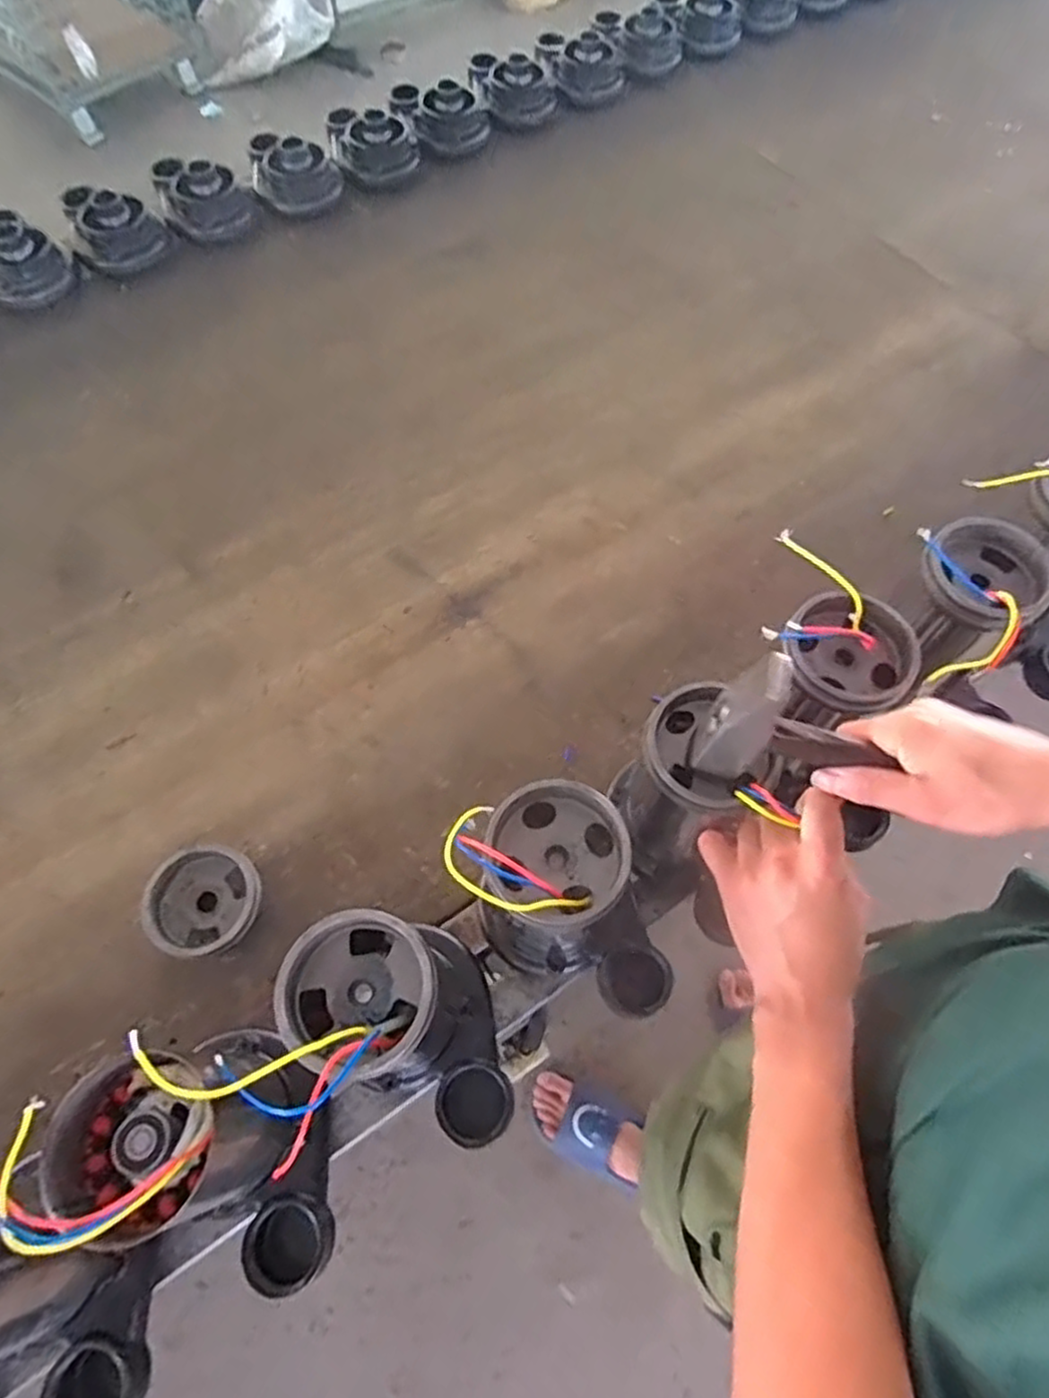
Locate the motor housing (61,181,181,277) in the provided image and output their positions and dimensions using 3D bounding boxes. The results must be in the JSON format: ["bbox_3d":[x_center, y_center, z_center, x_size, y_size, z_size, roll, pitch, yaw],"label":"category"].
[{"bbox_3d":[-0.555,-0.649,0.972,0.131,0.067,0.135,-24,69,-12],"label":"motor housing"}]

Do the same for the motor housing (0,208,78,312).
[{"bbox_3d":[-0.650,-0.566,0.941,0.101,0.081,0.097,0,66,-1],"label":"motor housing"}]

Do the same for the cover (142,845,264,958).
[{"bbox_3d":[-0.267,0.167,0.597,0.087,0.032,0.087,27,68,10],"label":"cover"}]

